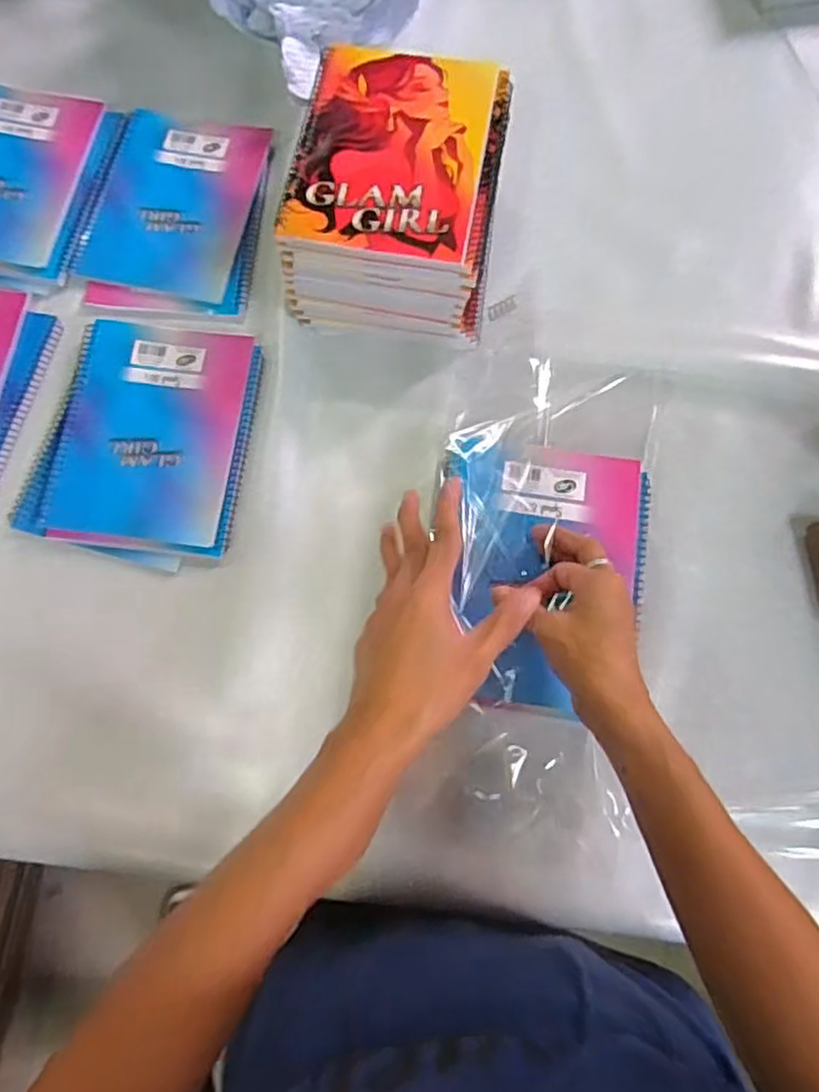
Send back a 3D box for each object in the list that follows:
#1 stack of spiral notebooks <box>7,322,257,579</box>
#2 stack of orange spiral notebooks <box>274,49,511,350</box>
[{"bbox_3d":[-0.227,-0.093,0.580,0.170,0.014,0.208,9,74,3],"label":"stack of spiral notebooks"},{"bbox_3d":[-0.008,-0.297,0.590,0.164,0.112,0.202,9,74,3],"label":"stack of orange spiral notebooks"}]

